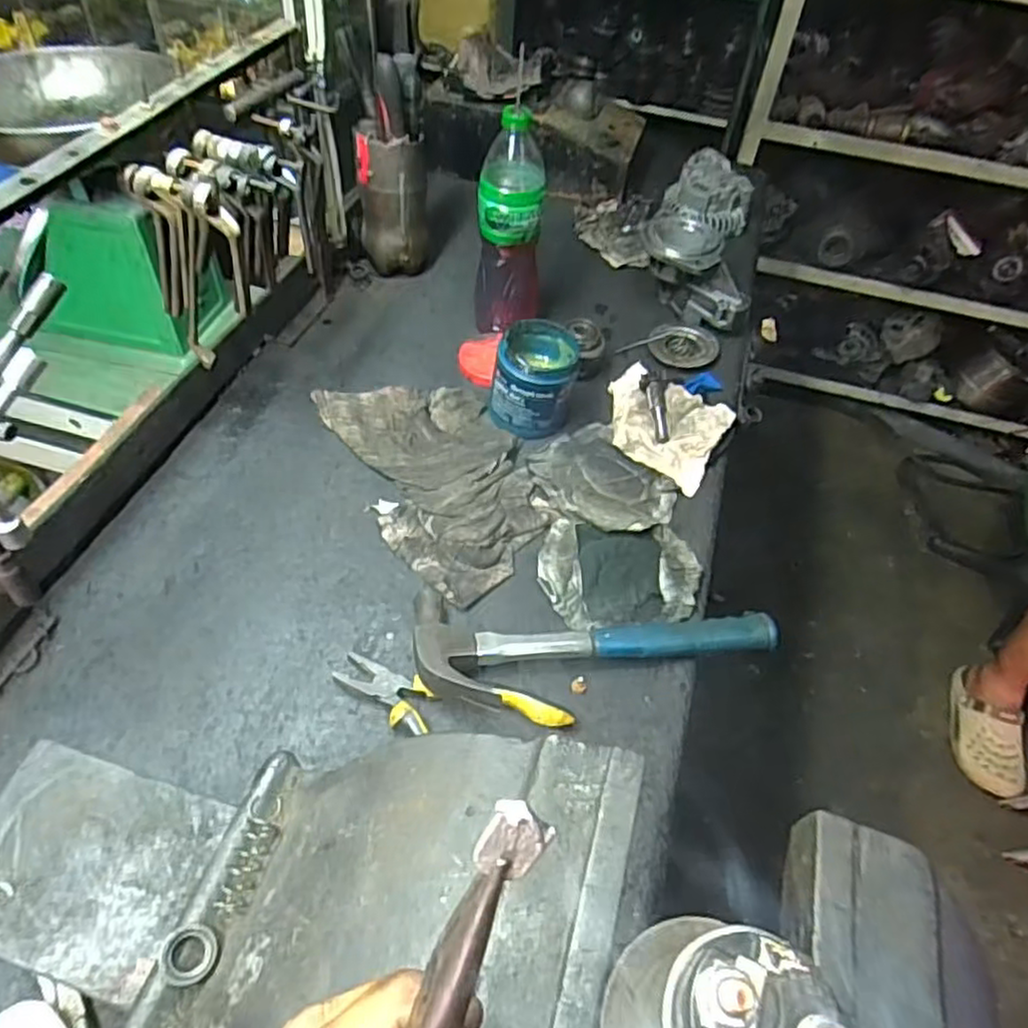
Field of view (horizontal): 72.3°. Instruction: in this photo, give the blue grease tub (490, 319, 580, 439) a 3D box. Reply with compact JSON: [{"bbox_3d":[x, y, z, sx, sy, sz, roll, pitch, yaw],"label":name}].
[{"bbox_3d":[0.024,-0.153,0.801,0.090,0.094,0.108,11,50,4],"label":"blue grease tub"}]

